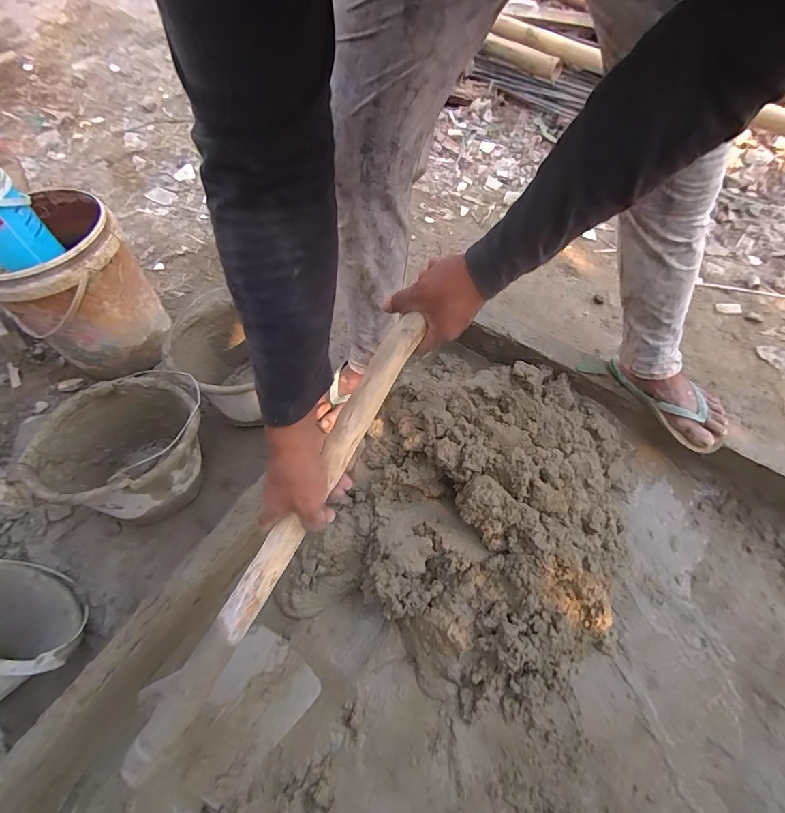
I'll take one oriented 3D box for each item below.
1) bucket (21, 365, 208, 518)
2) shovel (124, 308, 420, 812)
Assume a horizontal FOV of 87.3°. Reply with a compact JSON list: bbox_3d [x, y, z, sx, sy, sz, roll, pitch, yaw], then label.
[{"bbox_3d":[-0.535,0.092,0.875,0.286,0.226,0.270,-1,60,1],"label":"bucket"},{"bbox_3d":[-0.107,0.176,0.499,0.115,0.248,0.600,26,105,15],"label":"shovel"}]

